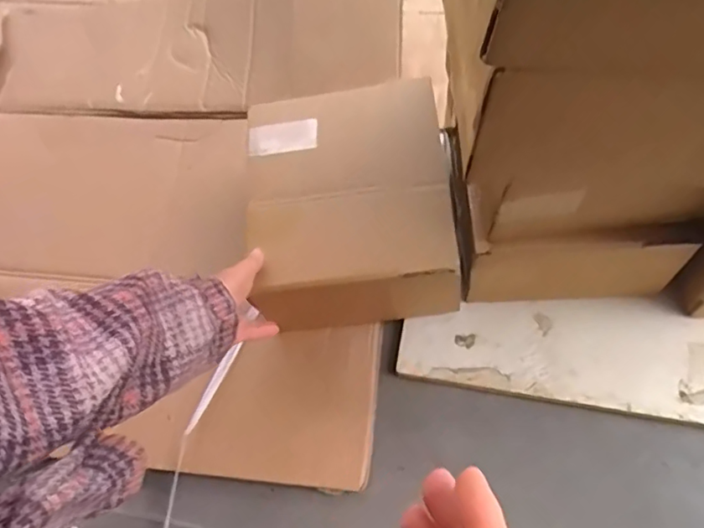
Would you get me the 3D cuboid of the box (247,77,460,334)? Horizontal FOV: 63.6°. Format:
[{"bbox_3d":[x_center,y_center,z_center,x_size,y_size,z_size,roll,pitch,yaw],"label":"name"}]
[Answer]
[{"bbox_3d":[-0.007,-0.068,0.704,0.217,0.136,0.282,-6,62,1],"label":"box"}]

